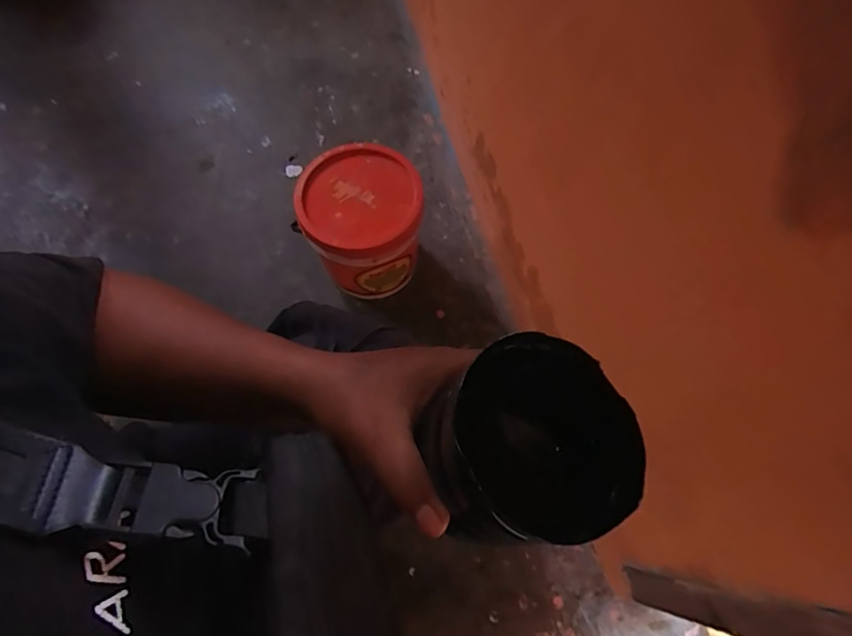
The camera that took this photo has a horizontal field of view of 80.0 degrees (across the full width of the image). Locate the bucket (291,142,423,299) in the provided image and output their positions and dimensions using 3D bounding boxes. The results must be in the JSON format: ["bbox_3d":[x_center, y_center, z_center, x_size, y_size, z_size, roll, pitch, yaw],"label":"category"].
[{"bbox_3d":[-0.105,-0.154,0.863,0.193,0.196,0.193,-1,68,0],"label":"bucket"}]

